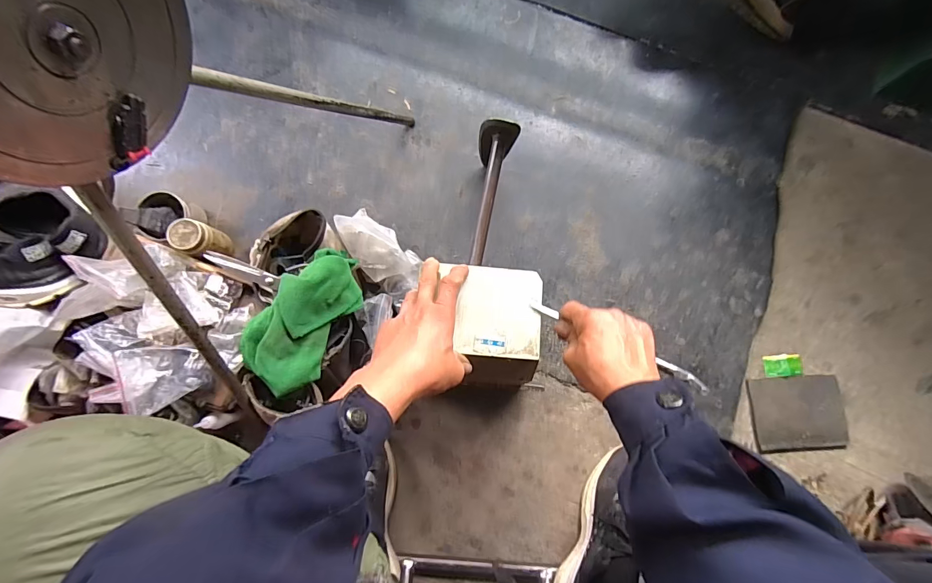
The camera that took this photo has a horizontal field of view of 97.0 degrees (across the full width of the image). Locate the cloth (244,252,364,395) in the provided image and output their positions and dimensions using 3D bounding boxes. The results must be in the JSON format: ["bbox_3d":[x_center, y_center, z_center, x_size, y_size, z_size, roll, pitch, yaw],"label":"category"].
[{"bbox_3d":[-0.223,0.035,0.559,0.106,0.050,0.202,27,82,1],"label":"cloth"}]

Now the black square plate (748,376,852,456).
[{"bbox_3d":[0.538,0.197,0.666,0.143,0.012,0.116,-4,85,-3],"label":"black square plate"}]

